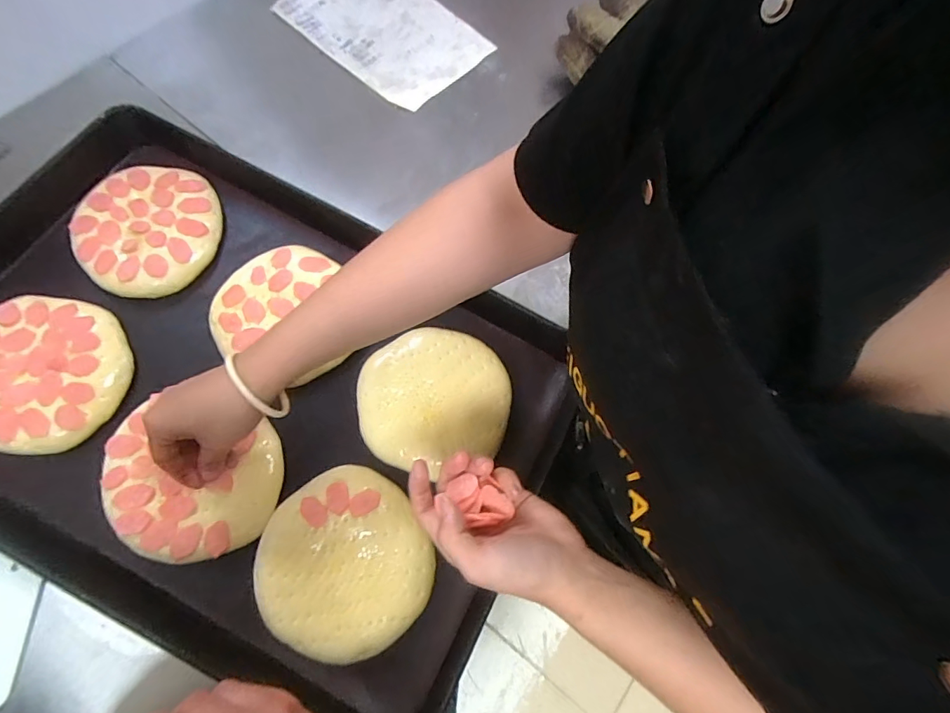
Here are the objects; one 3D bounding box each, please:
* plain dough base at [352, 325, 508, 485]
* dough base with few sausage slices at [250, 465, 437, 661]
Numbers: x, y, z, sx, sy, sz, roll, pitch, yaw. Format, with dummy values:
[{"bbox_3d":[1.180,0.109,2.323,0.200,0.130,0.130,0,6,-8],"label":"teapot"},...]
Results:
[{"bbox_3d":[-0.041,0.041,0.469,0.146,0.014,0.139,1,74,-2],"label":"plain dough base"},{"bbox_3d":[-0.117,0.181,0.410,0.141,0.017,0.149,1,74,-2],"label":"dough base with few sausage slices"}]

